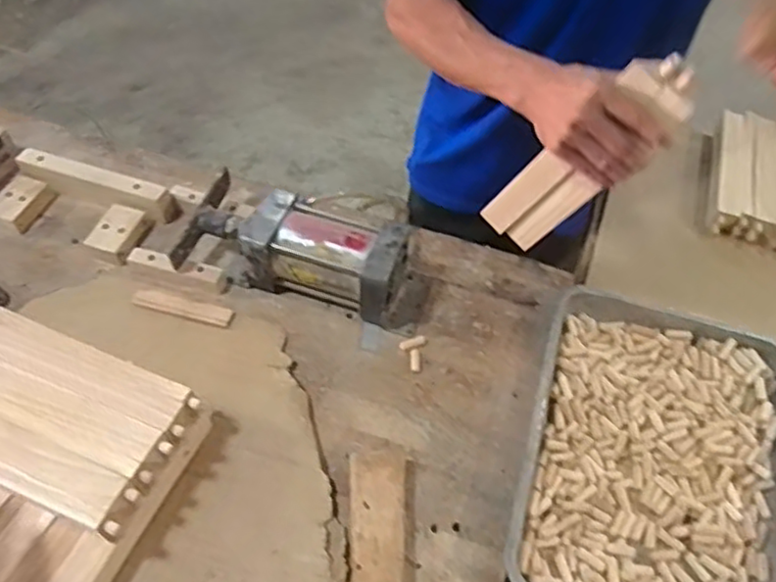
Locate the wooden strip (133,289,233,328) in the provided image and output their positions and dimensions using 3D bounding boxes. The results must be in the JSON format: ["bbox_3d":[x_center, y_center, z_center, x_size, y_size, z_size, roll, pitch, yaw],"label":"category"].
[{"bbox_3d":[-0.254,0.020,0.815,0.125,0.007,0.025,13,54,7],"label":"wooden strip"}]

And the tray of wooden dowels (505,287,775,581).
[{"bbox_3d":[0.308,0.180,0.722,0.286,0.041,0.391,17,55,9],"label":"tray of wooden dowels"}]

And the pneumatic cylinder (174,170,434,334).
[{"bbox_3d":[-0.099,-0.057,0.830,0.310,0.102,0.136,15,54,8],"label":"pneumatic cylinder"}]

